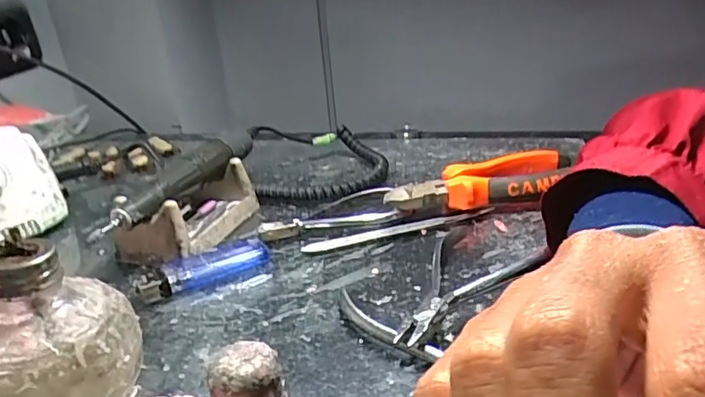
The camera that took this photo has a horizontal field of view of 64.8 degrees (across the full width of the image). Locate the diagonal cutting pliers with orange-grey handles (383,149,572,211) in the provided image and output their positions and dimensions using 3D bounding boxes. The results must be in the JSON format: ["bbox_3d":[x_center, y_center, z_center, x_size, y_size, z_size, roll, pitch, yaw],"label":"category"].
[{"bbox_3d":[0.100,-0.009,0.420,0.151,0.025,0.053,-11,25,-14],"label":"diagonal cutting pliers with orange-grey handles"}]

